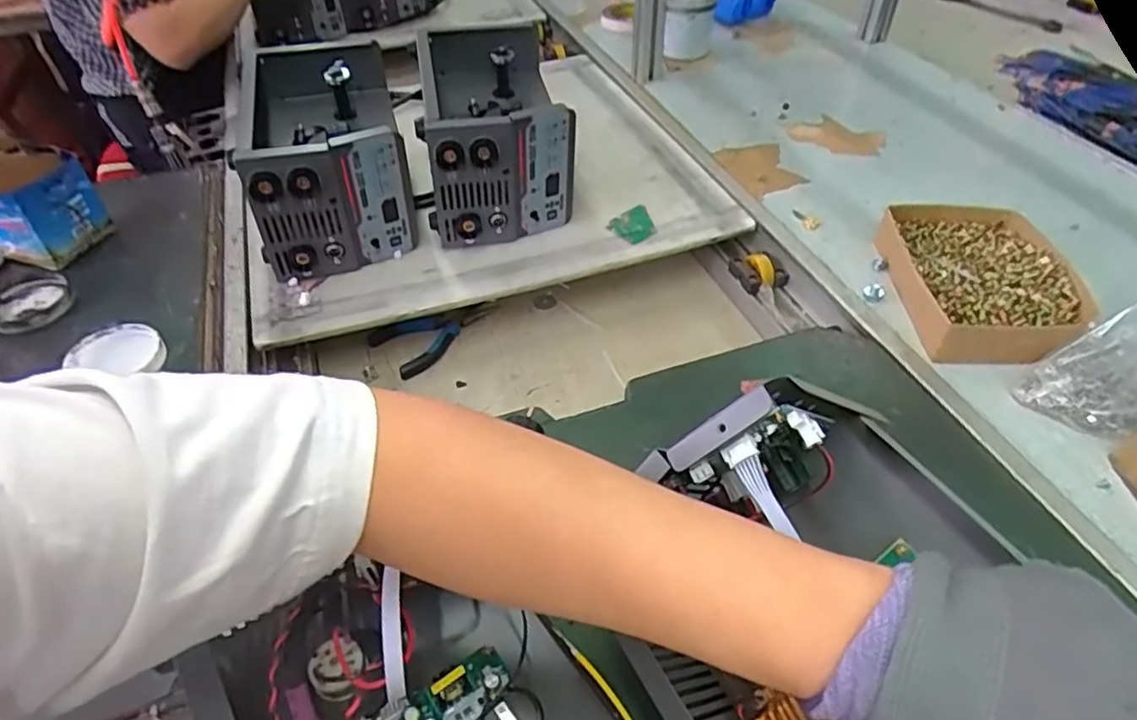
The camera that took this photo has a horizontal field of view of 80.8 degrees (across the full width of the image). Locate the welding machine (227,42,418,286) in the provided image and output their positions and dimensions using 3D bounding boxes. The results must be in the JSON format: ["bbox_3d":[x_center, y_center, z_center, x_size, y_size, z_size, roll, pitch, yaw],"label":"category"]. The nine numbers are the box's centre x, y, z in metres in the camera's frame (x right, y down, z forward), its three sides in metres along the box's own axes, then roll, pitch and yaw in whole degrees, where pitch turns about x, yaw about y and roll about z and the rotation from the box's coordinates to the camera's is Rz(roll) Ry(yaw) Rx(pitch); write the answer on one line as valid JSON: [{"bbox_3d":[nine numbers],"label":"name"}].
[{"bbox_3d":[-0.288,-0.254,0.806,0.162,0.162,0.319,-12,46,-11],"label":"welding machine"}]

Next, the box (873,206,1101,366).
[{"bbox_3d":[0.442,-0.088,0.718,0.179,0.039,0.233,-2,45,0],"label":"box"}]

